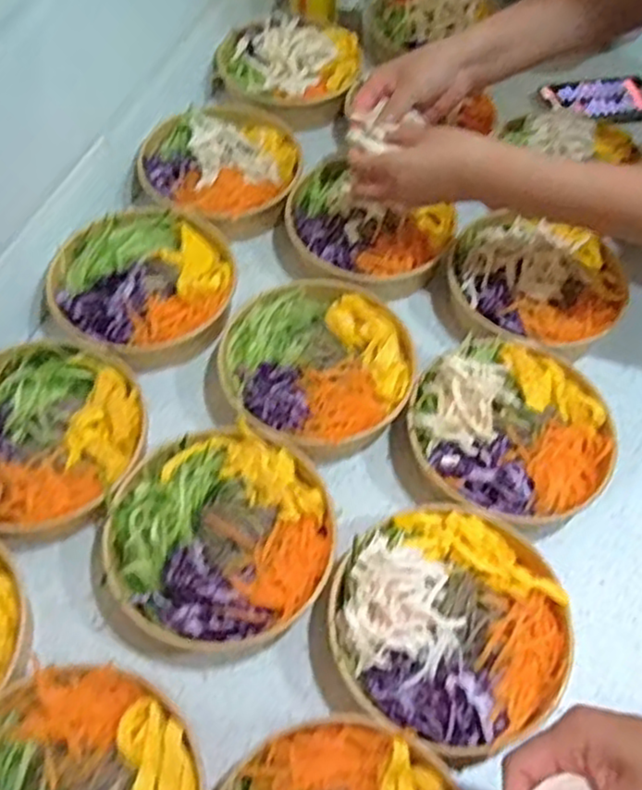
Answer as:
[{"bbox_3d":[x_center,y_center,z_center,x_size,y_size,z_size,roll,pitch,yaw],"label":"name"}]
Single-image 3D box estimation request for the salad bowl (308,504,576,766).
[{"bbox_3d":[0.092,0.174,0.525,0.167,0.079,0.173,1,58,-2],"label":"salad bowl"}]

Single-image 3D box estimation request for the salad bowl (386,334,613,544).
[{"bbox_3d":[0.160,0.034,0.604,0.164,0.064,0.176,1,58,-2],"label":"salad bowl"}]

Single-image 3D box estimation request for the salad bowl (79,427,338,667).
[{"bbox_3d":[-0.080,0.113,0.549,0.170,0.059,0.177,18,59,8],"label":"salad bowl"}]

